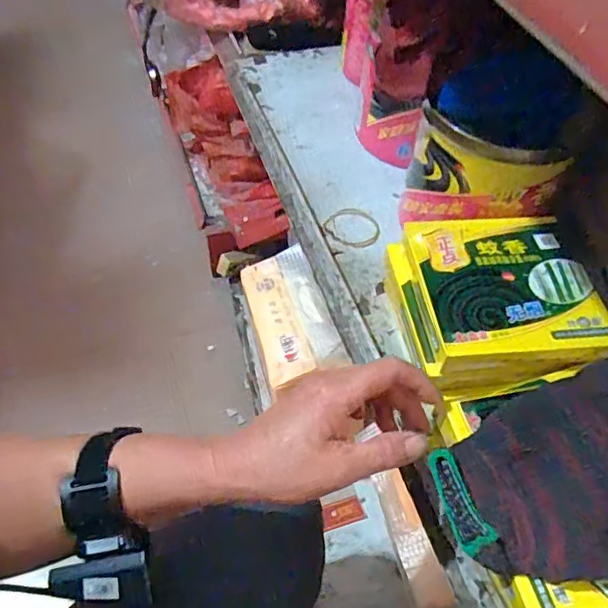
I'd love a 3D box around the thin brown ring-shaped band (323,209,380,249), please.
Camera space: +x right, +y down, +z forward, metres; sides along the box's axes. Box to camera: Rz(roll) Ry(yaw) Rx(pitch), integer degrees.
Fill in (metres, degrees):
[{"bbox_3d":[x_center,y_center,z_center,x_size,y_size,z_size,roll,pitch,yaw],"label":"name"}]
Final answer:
[{"bbox_3d":[0.052,-0.081,0.601,0.056,0.004,0.054,0,53,-1],"label":"thin brown ring-shaped band"}]

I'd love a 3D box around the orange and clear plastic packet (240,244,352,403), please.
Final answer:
[{"bbox_3d":[-0.020,0.008,0.709,0.088,0.031,0.188,-13,55,-10],"label":"orange and clear plastic packet"}]

